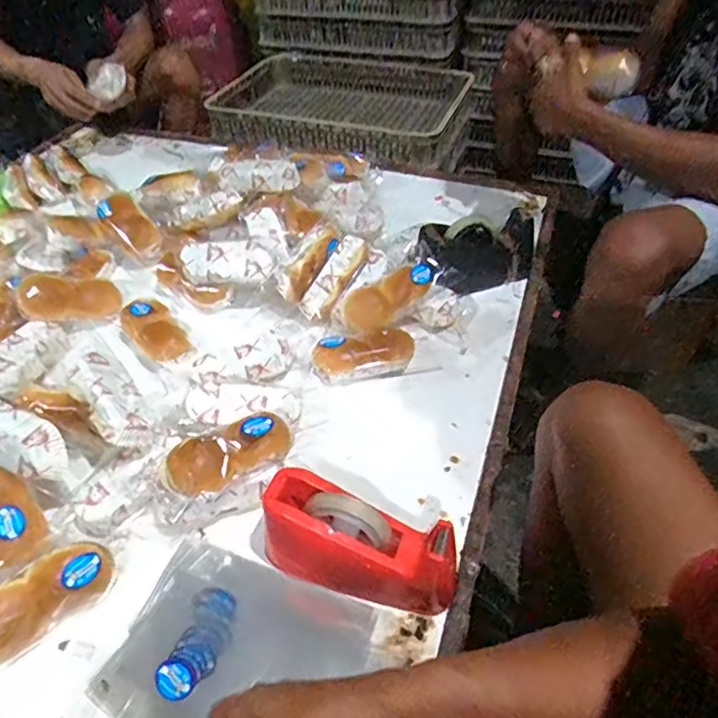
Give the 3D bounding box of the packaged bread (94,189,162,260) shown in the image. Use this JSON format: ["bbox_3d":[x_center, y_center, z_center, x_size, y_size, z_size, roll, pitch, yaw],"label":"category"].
[{"bbox_3d":[-0.408,-0.239,1.014,0.155,0.047,0.060,47,57,4],"label":"packaged bread"}]

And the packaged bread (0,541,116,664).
[{"bbox_3d":[-0.314,0.236,0.565,0.137,0.057,0.054,-34,53,-29],"label":"packaged bread"}]

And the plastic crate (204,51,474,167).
[{"bbox_3d":[-0.081,-0.649,1.494,0.628,0.146,0.425,14,46,16],"label":"plastic crate"}]

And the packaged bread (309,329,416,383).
[{"bbox_3d":[0.008,-0.006,0.818,0.151,0.049,0.070,-8,45,-6],"label":"packaged bread"}]

